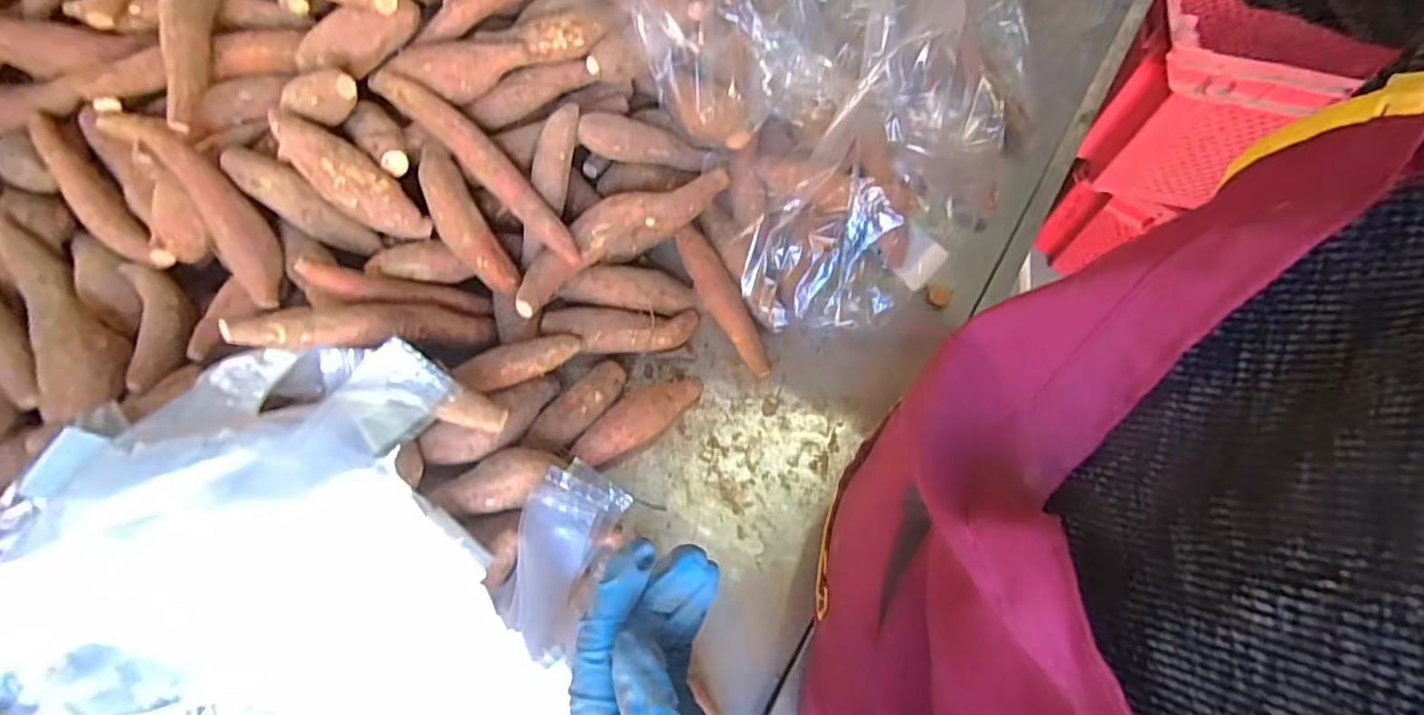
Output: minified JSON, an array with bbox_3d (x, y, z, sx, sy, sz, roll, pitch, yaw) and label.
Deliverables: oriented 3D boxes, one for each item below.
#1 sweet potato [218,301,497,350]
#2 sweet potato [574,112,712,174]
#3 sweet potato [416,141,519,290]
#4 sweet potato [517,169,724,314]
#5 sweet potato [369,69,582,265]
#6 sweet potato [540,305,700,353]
[{"bbox_3d":[-0.227,-0.025,0.450,0.167,0.025,0.036,-4,64,-41],"label":"sweet potato"},{"bbox_3d":[-0.058,-0.180,0.559,0.115,0.027,0.031,5,66,-28],"label":"sweet potato"},{"bbox_3d":[-0.186,-0.102,0.489,0.032,0.025,0.121,-31,96,-13],"label":"sweet potato"},{"bbox_3d":[-0.074,-0.097,0.537,0.195,0.056,0.046,-33,74,-13],"label":"sweet potato"},{"bbox_3d":[-0.170,-0.143,0.494,0.190,0.023,0.028,43,72,-6],"label":"sweet potato"},{"bbox_3d":[-0.072,-0.023,0.526,0.116,0.043,0.045,-4,69,-4],"label":"sweet potato"}]

